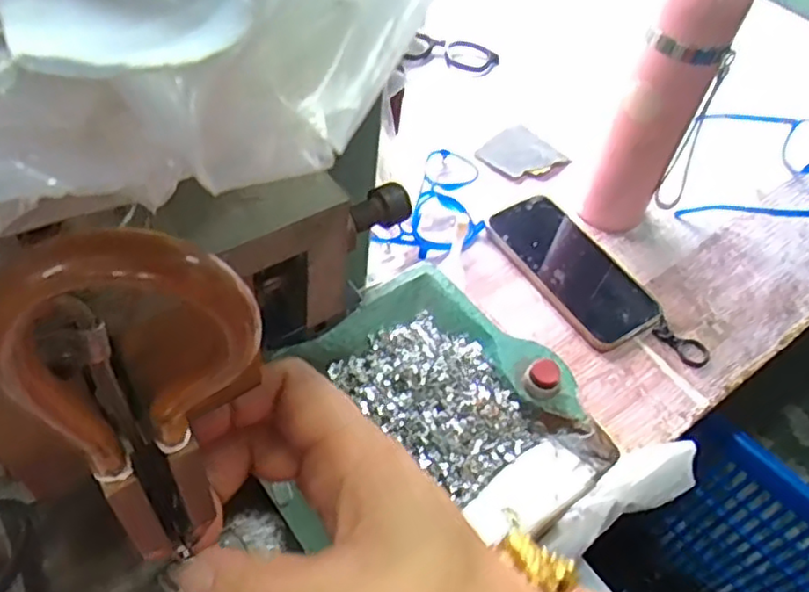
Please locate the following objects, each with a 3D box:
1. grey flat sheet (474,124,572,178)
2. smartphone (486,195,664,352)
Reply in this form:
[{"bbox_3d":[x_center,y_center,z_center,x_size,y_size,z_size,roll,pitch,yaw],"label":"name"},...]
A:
[{"bbox_3d":[0.119,-0.143,0.673,0.085,0.012,0.067,-31,61,-26],"label":"grey flat sheet"},{"bbox_3d":[0.148,-0.027,0.573,0.082,0.013,0.157,-26,59,-23],"label":"smartphone"}]

